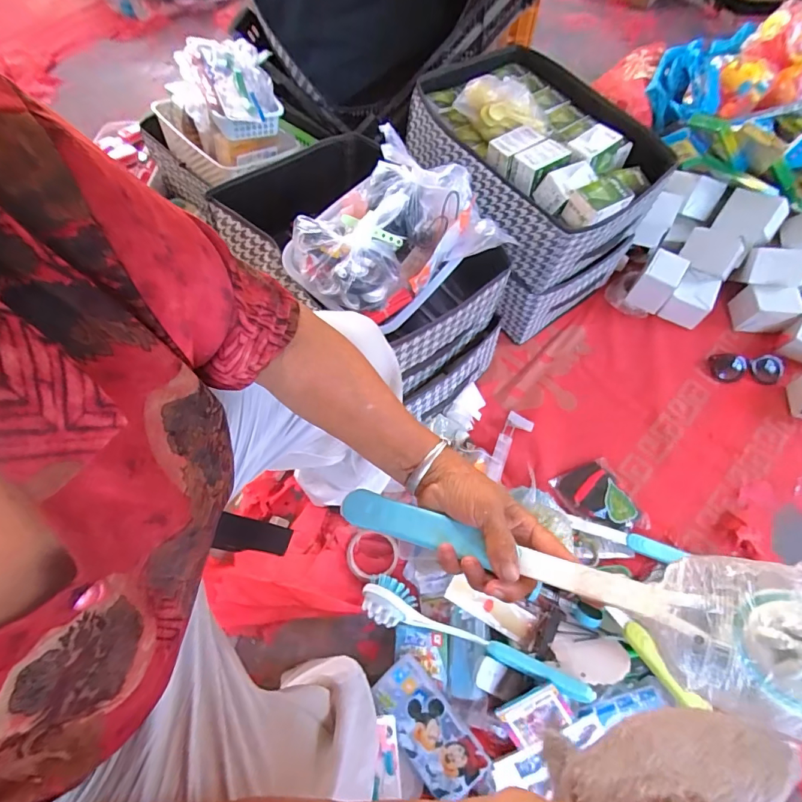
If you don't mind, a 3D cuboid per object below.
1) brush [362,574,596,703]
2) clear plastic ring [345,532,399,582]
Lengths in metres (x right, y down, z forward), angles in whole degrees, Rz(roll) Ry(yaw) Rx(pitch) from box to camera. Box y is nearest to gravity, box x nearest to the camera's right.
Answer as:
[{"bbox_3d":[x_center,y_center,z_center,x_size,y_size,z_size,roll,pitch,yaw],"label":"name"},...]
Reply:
[{"bbox_3d":[0.105,0.353,0.661,0.353,0.054,0.074,16,66,9],"label":"brush"},{"bbox_3d":[-0.049,0.264,0.748,0.089,0.022,0.079,-12,65,-5],"label":"clear plastic ring"}]

